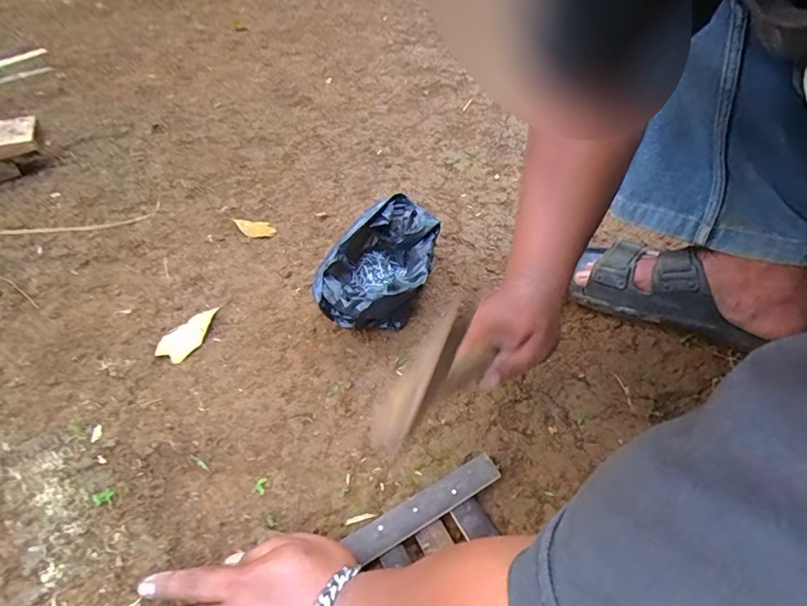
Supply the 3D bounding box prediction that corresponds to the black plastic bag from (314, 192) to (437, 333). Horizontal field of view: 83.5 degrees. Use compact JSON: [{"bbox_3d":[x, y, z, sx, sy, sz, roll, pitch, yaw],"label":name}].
[{"bbox_3d":[-0.026,-0.044,0.581,0.115,0.085,0.208,10,47,12],"label":"black plastic bag"}]

